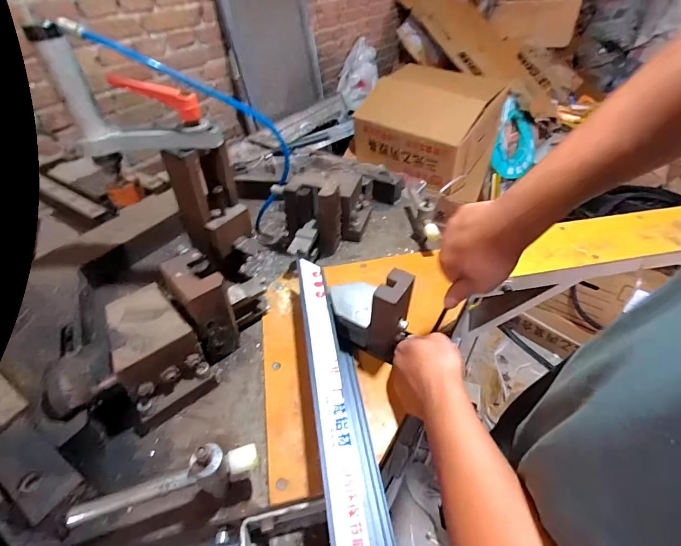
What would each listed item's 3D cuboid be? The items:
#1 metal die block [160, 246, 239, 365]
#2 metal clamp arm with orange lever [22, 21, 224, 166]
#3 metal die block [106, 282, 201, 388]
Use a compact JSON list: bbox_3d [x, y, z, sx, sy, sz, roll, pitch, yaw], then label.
[{"bbox_3d":[-0.177,0.045,0.475,0.056,0.125,0.085,-31,52,-30],"label":"metal die block"},{"bbox_3d":[-0.244,-0.209,0.441,0.171,0.141,0.031,-5,43,-6],"label":"metal clamp arm with orange lever"},{"bbox_3d":[-0.229,0.069,0.431,0.082,0.042,0.108,-30,51,-29],"label":"metal die block"}]

